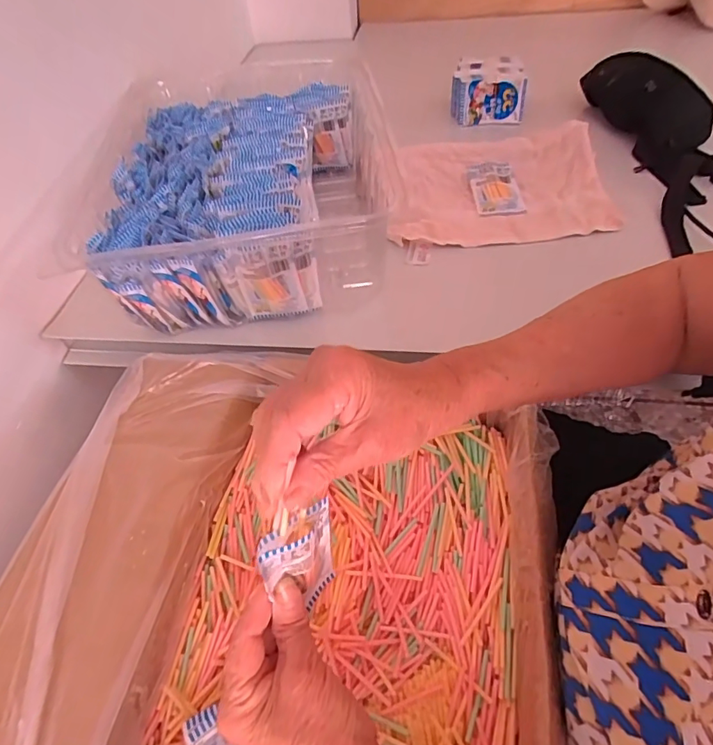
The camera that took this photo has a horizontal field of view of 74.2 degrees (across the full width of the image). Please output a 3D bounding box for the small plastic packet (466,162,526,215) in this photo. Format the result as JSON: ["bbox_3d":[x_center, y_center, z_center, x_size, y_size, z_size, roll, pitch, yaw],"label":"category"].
[{"bbox_3d":[0.194,-0.258,0.663,0.061,0.008,0.101,-5,62,1],"label":"small plastic packet"}]

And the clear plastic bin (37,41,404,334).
[{"bbox_3d":[-0.143,-0.262,0.626,0.349,0.114,0.468,-6,50,1],"label":"clear plastic bin"}]

